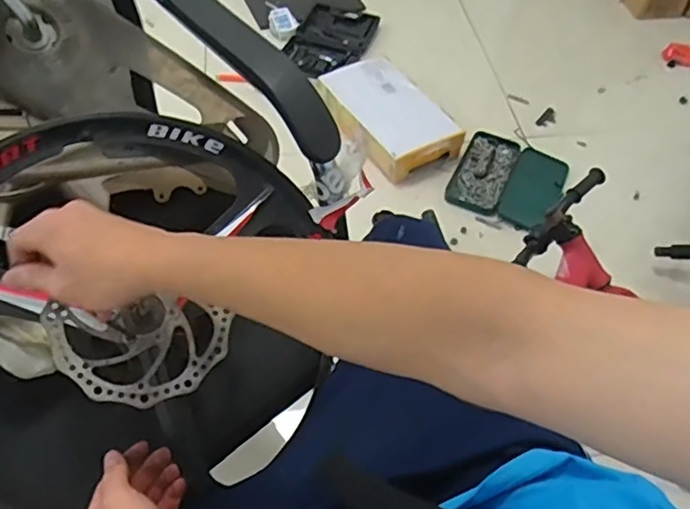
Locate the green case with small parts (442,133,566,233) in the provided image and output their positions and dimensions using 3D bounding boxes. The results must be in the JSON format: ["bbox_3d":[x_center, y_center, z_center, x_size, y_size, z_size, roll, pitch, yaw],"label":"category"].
[{"bbox_3d":[0.386,-0.178,1.436,0.242,0.037,0.269,24,54,15],"label":"green case with small parts"}]

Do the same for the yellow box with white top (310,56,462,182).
[{"bbox_3d":[0.102,-0.350,1.497,0.200,0.112,0.365,-26,58,-22],"label":"yellow box with white top"}]

